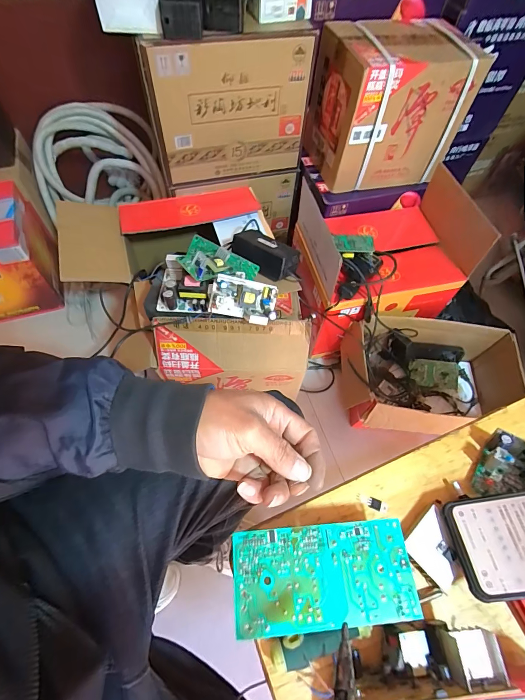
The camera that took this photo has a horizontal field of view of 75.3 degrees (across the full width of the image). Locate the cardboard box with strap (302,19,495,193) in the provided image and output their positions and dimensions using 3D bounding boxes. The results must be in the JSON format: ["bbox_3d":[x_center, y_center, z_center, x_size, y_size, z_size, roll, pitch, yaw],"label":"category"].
[{"bbox_3d":[0.314,-0.616,0.881,0.320,0.290,0.227,-13,63,-11],"label":"cardboard box with strap"}]

